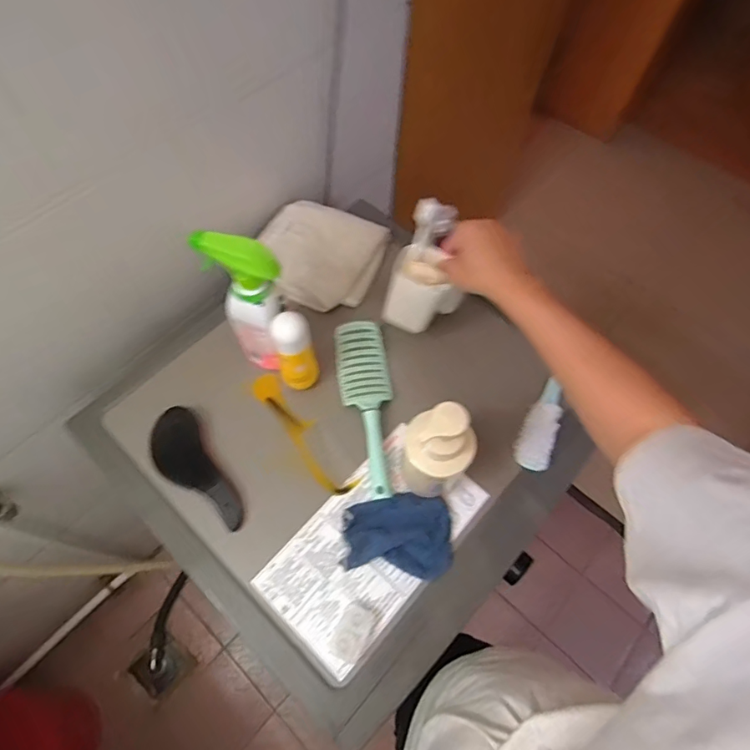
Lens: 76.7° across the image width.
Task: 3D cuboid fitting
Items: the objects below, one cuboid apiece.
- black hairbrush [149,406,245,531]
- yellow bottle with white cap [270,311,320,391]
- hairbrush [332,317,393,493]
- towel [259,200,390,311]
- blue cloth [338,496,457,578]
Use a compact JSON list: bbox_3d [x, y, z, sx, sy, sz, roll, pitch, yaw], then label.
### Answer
[{"bbox_3d":[-0.231,0.125,0.602,0.063,0.031,0.168,-29,68,-16],"label":"black hairbrush"},{"bbox_3d":[-0.102,-0.025,0.612,0.048,0.141,0.044,1,63,-2],"label":"yellow bottle with white cap"},{"bbox_3d":[-0.008,0.040,0.654,0.072,0.031,0.249,-8,64,-6],"label":"hairbrush"},{"bbox_3d":[-0.096,-0.196,0.757,0.200,0.034,0.178,19,64,7],"label":"towel"},{"bbox_3d":[0.028,0.194,0.580,0.130,0.026,0.091,4,63,-1],"label":"blue cloth"}]

